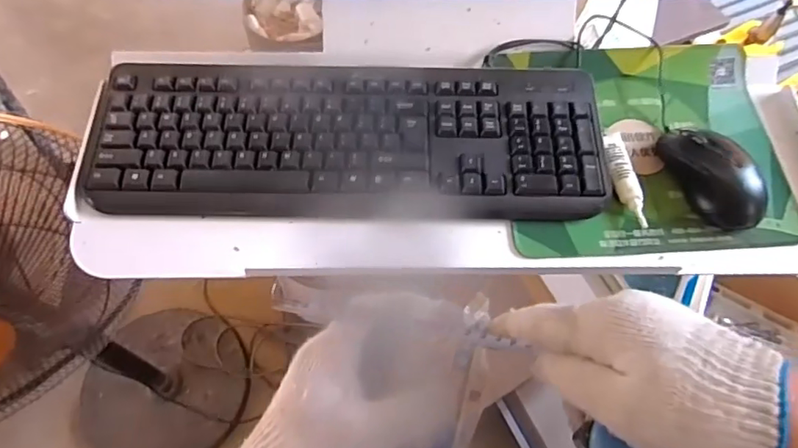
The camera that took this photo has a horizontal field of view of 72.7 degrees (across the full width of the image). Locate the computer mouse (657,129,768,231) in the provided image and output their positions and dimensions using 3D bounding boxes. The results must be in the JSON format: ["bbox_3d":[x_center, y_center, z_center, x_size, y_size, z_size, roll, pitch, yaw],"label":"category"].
[{"bbox_3d":[0.278,-0.046,0.472,0.051,0.036,0.102,-21,66,-14],"label":"computer mouse"}]

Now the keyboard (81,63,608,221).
[{"bbox_3d":[-0.043,-0.079,0.481,0.434,0.029,0.155,2,62,-3],"label":"keyboard"}]

